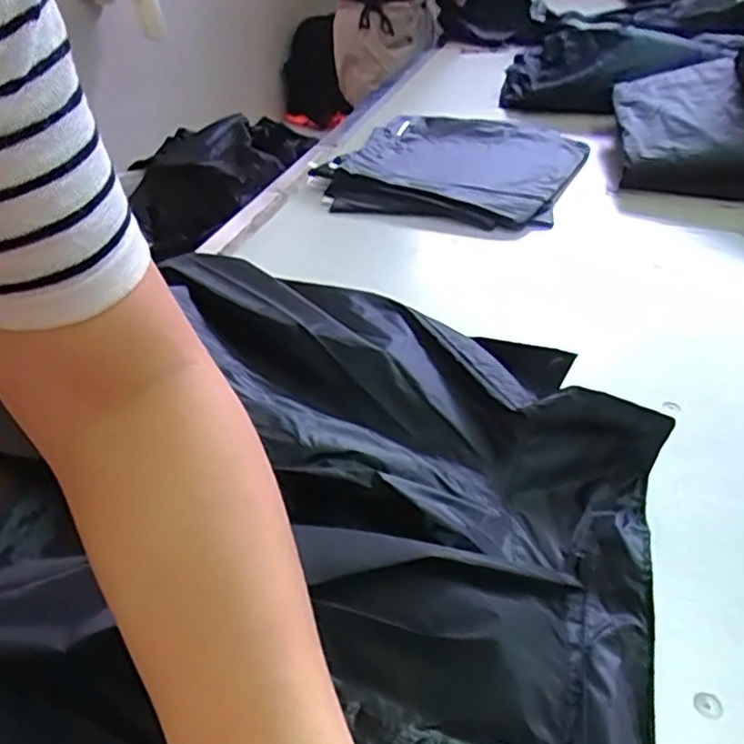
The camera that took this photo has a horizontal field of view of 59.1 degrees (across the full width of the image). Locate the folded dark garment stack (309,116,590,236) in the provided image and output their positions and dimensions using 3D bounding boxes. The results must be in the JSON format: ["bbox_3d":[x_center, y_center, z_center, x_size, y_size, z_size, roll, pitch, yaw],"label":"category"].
[{"bbox_3d":[0.121,-0.302,0.955,0.330,0.034,0.394,14,39,18],"label":"folded dark garment stack"}]

